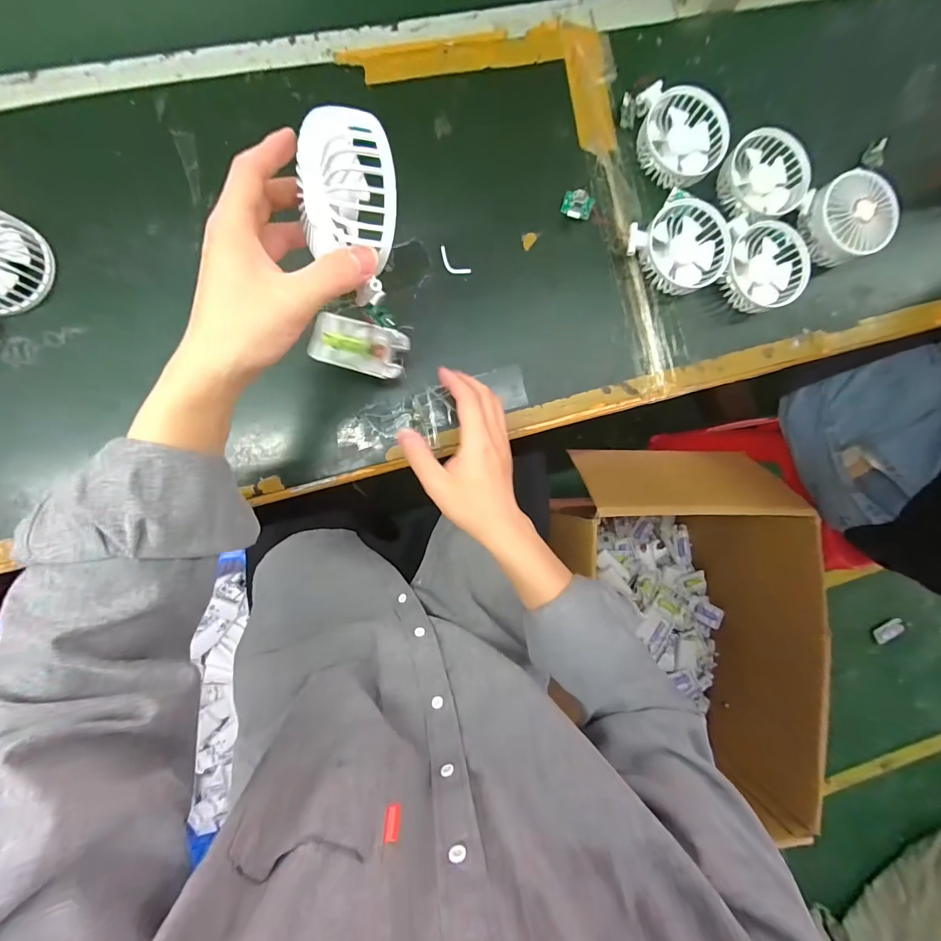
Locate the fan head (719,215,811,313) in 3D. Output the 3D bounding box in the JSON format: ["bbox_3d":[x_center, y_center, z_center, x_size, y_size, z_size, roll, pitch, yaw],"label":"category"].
[{"bbox_3d":[0.312,-0.220,0.435,0.086,0.031,0.092,0,89,-7],"label":"fan head"}]

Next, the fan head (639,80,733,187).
[{"bbox_3d":[0.219,-0.347,0.423,0.090,0.030,0.087,0,89,-7],"label":"fan head"}]

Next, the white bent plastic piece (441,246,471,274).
[{"bbox_3d":[-0.018,-0.212,0.412,0.039,0.004,0.016,40,86,-4],"label":"white bent plastic piece"}]

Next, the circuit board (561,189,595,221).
[{"bbox_3d":[0.112,-0.277,0.417,0.031,0.004,0.025,22,114,13],"label":"circuit board"}]

